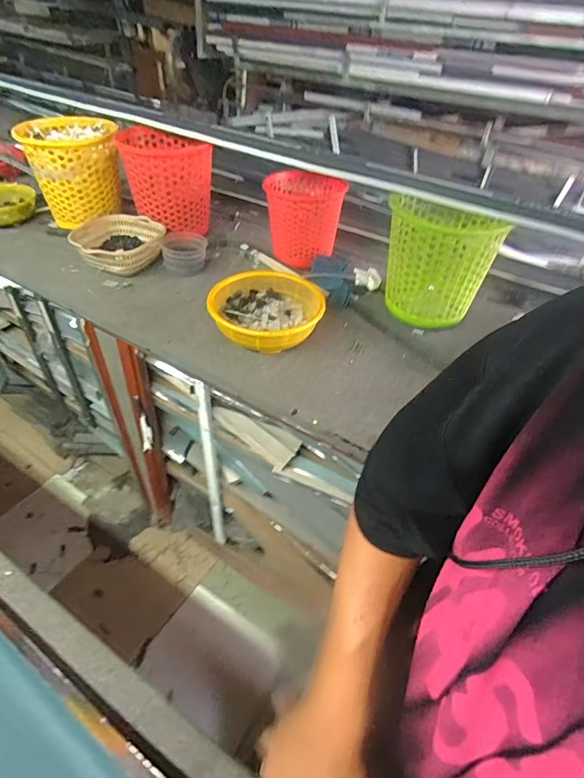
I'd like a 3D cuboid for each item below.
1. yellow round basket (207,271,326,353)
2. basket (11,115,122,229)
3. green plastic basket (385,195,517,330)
[{"bbox_3d":[-0.053,-0.161,0.929,0.222,0.087,0.224,2,43,-2],"label":"yellow round basket"},{"bbox_3d":[-0.572,-0.592,1.177,0.213,0.203,0.241,-18,47,-22],"label":"basket"},{"bbox_3d":[0.301,-0.279,0.937,0.186,0.238,0.232,4,43,0],"label":"green plastic basket"}]

